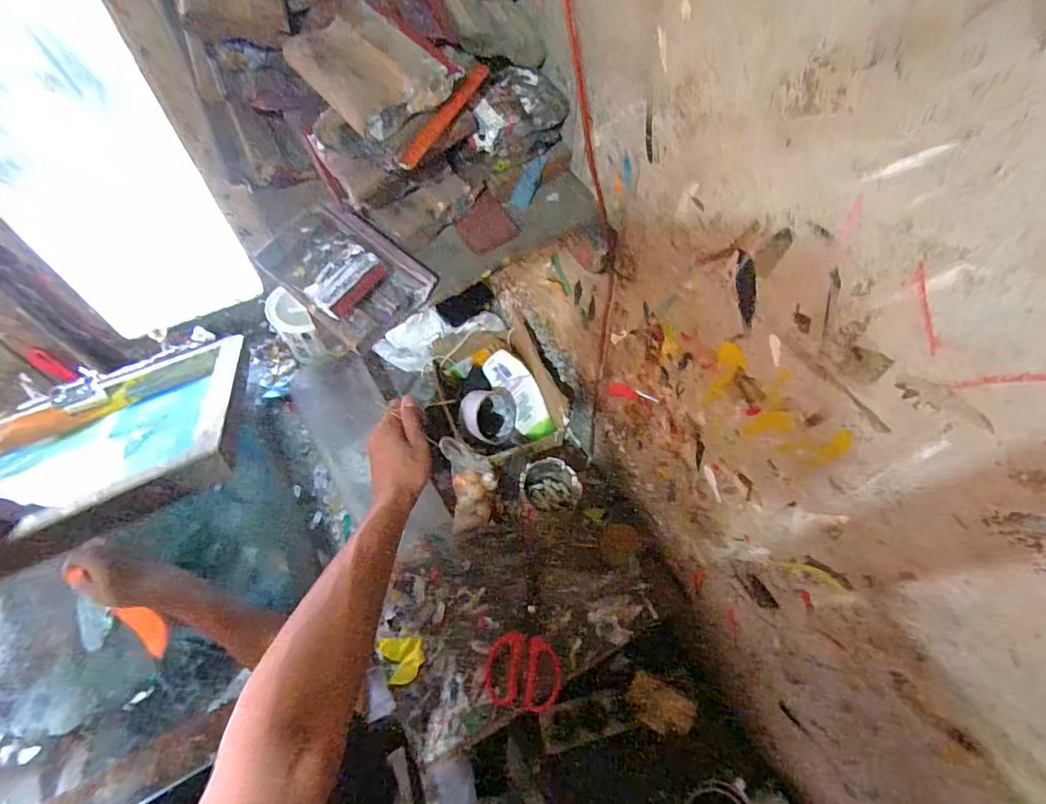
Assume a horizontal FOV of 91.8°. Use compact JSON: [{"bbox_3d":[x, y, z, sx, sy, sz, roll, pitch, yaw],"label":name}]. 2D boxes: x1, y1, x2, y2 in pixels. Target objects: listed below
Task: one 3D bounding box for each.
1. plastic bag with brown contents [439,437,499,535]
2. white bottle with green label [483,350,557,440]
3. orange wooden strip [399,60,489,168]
[{"bbox_3d":[-0.072,0.121,0.734,0.071,0.097,0.108,-7,58,-6],"label":"plastic bag with brown contents"},{"bbox_3d":[-0.002,-0.011,0.836,0.066,0.040,0.160,-40,73,10],"label":"white bottle with green label"},{"bbox_3d":[-0.066,-0.244,0.431,0.010,0.018,0.125,30,77,17],"label":"orange wooden strip"}]

